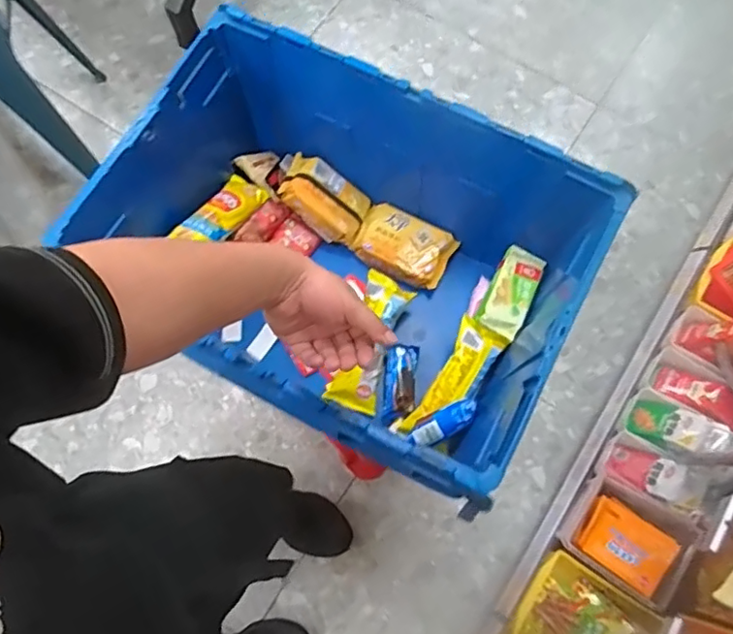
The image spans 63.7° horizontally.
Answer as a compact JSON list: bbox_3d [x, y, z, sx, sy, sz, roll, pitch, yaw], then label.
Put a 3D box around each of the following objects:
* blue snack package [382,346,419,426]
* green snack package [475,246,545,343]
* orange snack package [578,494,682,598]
[{"bbox_3d":[0.053,0.102,0.904,0.047,0.031,0.117,5,73,3],"label":"blue snack package"},{"bbox_3d":[0.214,-0.040,0.868,0.062,0.024,0.139,25,75,8],"label":"green snack package"},{"bbox_3d":[0.467,0.405,1.057,0.162,0.033,0.114,33,76,10],"label":"orange snack package"}]

